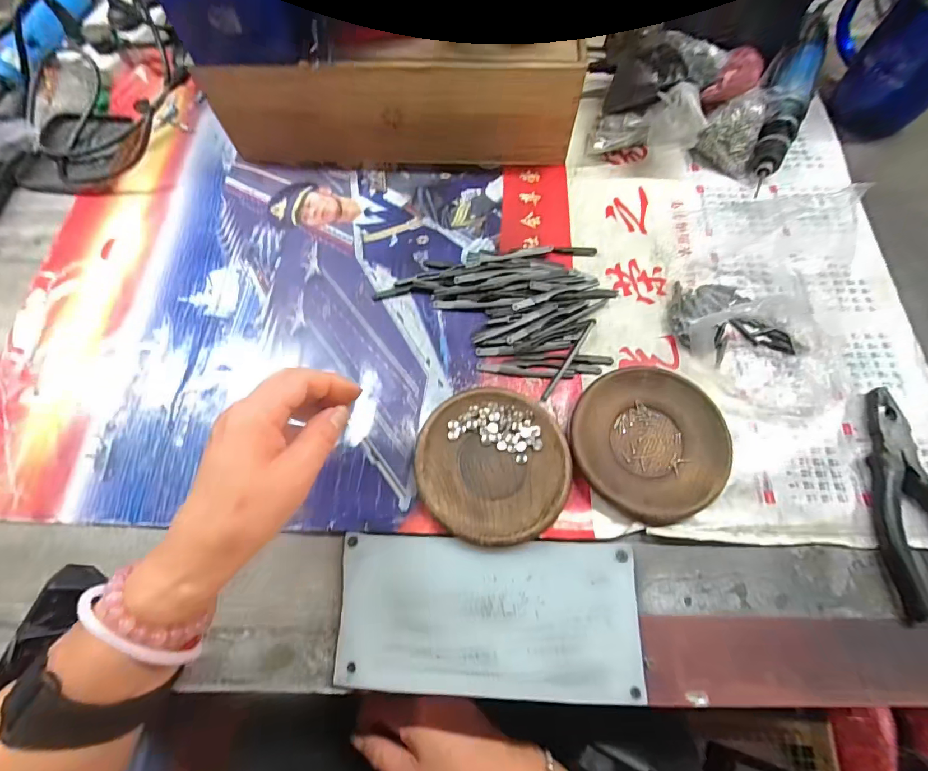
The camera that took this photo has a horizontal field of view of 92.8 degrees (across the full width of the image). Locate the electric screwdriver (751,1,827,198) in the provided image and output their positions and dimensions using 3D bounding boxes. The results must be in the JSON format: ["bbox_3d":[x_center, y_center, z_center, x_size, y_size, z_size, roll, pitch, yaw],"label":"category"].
[{"bbox_3d":[0.333,-0.297,0.451,0.035,0.042,0.237,27,69,12],"label":"electric screwdriver"}]

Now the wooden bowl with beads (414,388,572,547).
[{"bbox_3d":[0.021,0.057,0.330,0.106,0.018,0.113,-1,69,2],"label":"wooden bowl with beads"}]

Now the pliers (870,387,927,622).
[{"bbox_3d":[0.316,0.087,0.314,0.054,0.018,0.167,-2,69,1],"label":"pliers"}]

